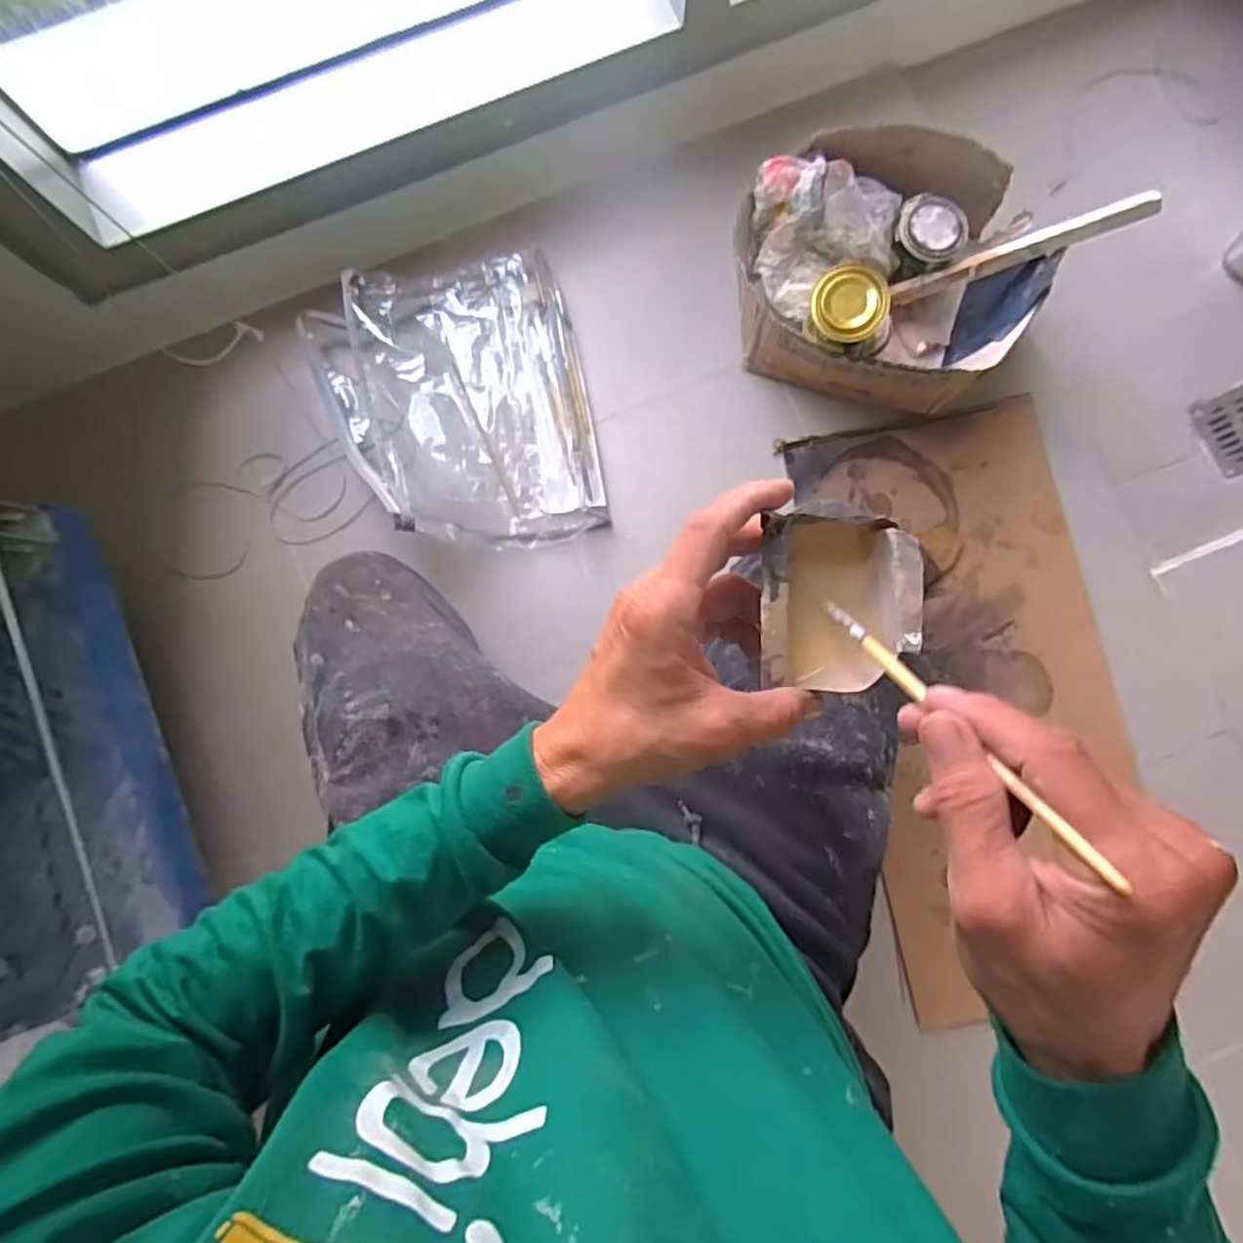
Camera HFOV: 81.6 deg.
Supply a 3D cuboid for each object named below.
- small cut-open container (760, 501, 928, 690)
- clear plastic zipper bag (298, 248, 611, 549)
[{"bbox_3d":[0.099,-0.013,0.333,0.069,0.034,0.087,4,85,4],"label":"small cut-open container"},{"bbox_3d":[-0.182,-0.240,0.792,0.289,0.060,0.327,-14,84,-2],"label":"clear plastic zipper bag"}]

